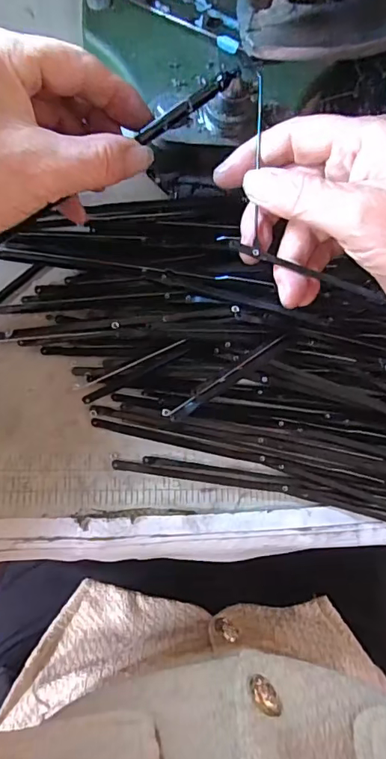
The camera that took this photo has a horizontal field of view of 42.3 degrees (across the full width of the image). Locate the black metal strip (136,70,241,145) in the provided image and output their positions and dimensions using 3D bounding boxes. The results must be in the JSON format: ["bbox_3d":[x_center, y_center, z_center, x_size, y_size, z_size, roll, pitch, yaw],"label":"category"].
[{"bbox_3d":[-0.002,-0.127,0.231,0.054,0.006,0.005,-34,85,1],"label":"black metal strip"}]

